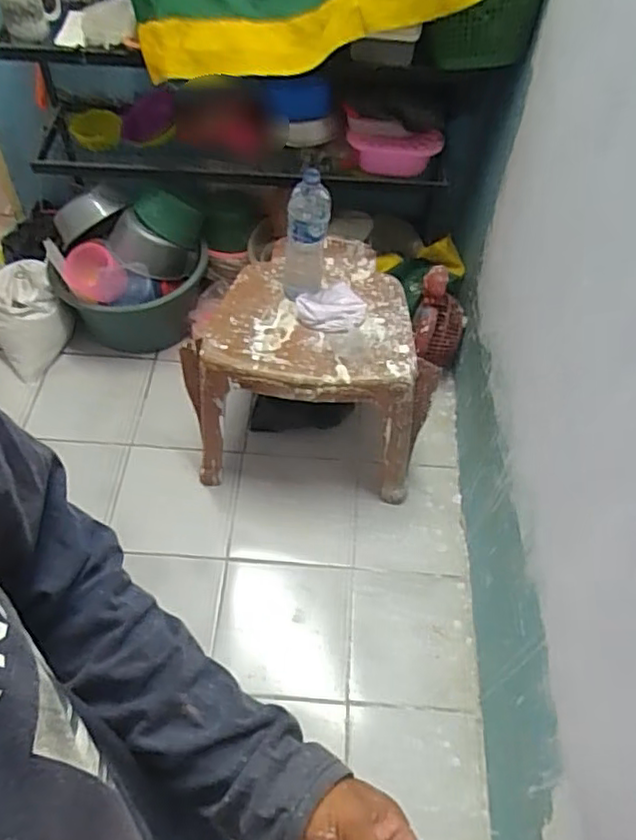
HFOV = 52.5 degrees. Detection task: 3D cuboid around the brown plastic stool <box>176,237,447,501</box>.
[{"bbox_3d":[-0.006,-0.130,1.588,0.549,0.443,0.467,2,52,7],"label":"brown plastic stool"}]

